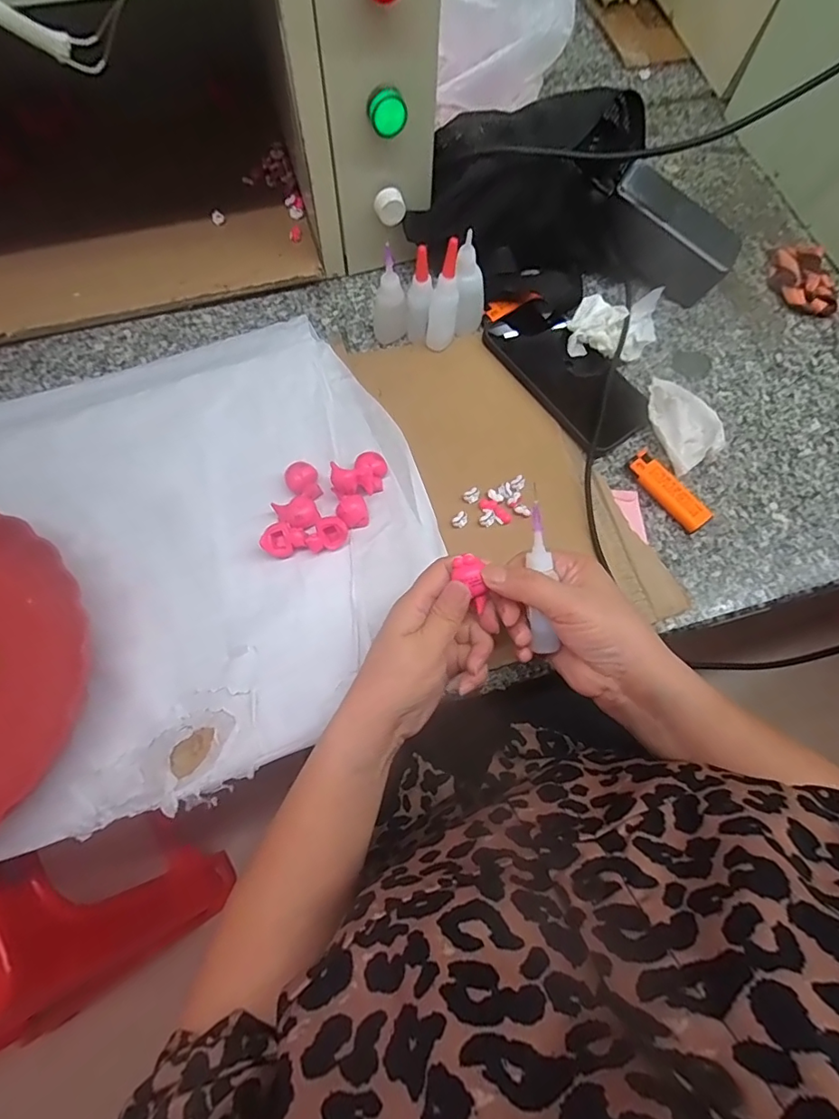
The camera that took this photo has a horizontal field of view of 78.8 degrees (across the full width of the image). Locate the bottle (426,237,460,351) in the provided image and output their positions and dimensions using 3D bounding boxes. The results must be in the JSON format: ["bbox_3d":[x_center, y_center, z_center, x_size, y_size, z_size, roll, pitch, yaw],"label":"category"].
[{"bbox_3d":[0.023,-0.233,0.447,0.026,0.091,0.028,1,55,-8],"label":"bottle"}]

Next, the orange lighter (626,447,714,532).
[{"bbox_3d":[0.211,-0.059,0.435,0.025,0.015,0.080,-35,75,-13],"label":"orange lighter"}]

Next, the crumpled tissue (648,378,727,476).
[{"bbox_3d":[0.234,-0.125,0.453,0.065,0.026,0.089,-23,72,-9],"label":"crumpled tissue"}]

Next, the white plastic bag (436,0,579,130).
[{"bbox_3d":[0.073,-0.552,0.486,0.181,0.166,0.108,-33,74,-12],"label":"white plastic bag"}]

